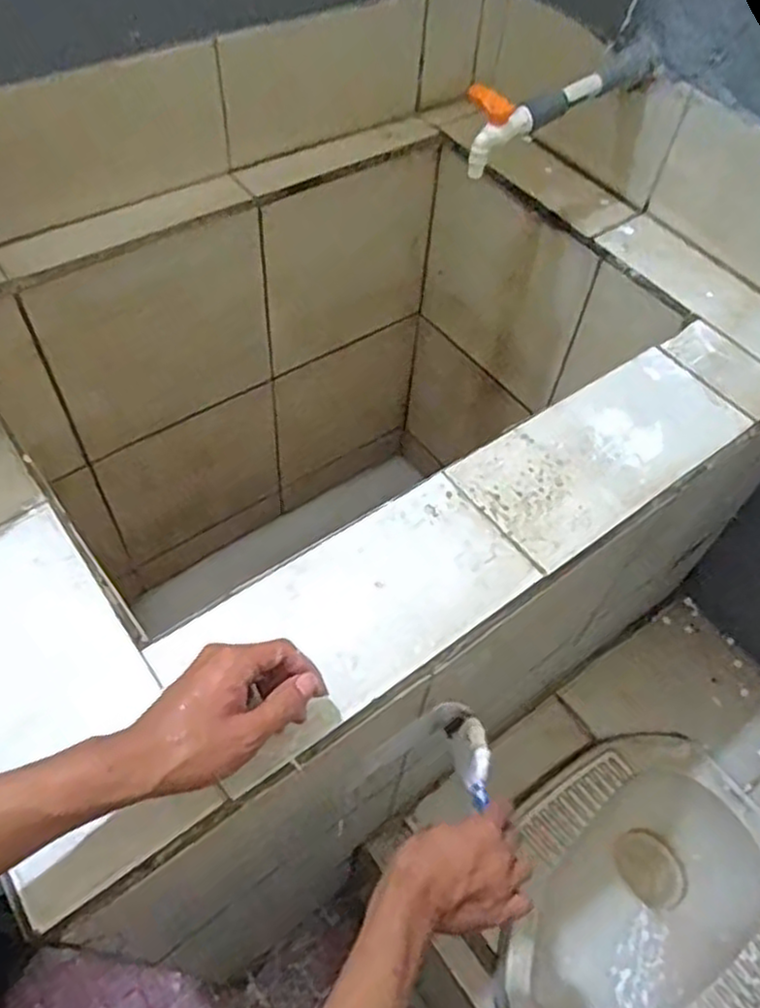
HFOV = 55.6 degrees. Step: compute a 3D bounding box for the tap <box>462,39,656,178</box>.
[{"bbox_3d":[0.197,-0.456,0.821,0.253,0.082,0.065,-25,60,-21],"label":"tap"}]

